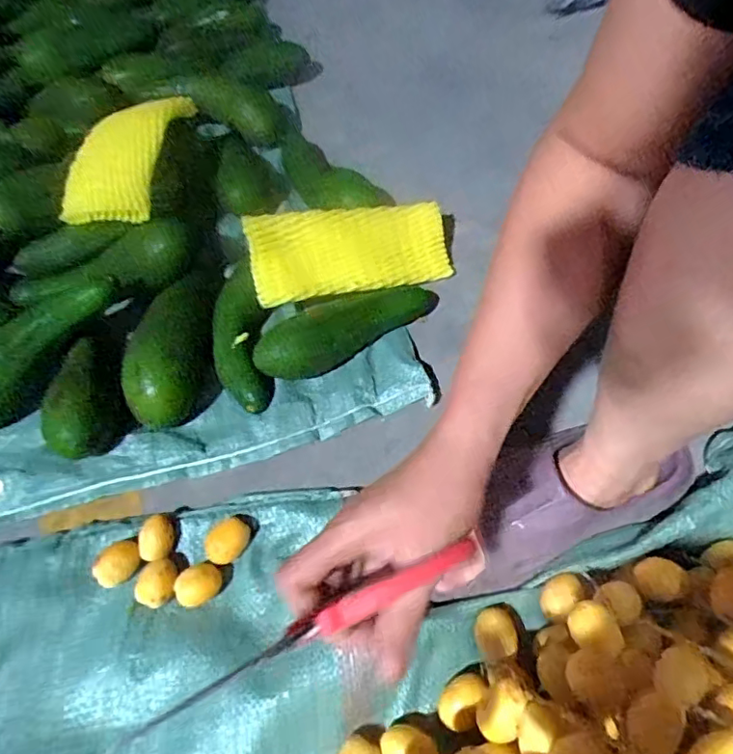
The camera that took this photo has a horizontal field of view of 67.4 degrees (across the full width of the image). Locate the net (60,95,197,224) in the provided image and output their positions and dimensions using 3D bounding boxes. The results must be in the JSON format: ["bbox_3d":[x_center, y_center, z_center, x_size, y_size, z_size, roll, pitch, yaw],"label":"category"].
[{"bbox_3d":[-0.268,-0.248,0.619,0.094,0.068,0.193,3,57,5],"label":"net"}]

